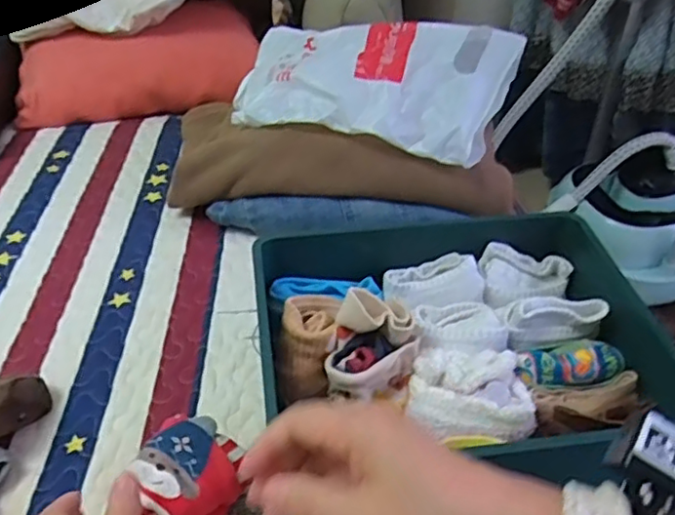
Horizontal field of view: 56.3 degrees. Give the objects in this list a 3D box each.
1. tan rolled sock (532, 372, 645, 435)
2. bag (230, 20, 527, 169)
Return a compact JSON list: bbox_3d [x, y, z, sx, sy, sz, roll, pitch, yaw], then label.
[{"bbox_3d":[0.192,0.114,0.480,0.084,0.029,0.040,-7,43,-7],"label":"tan rolled sock"},{"bbox_3d":[0.033,-0.205,0.722,0.316,0.101,0.190,14,45,15],"label":"bag"}]

